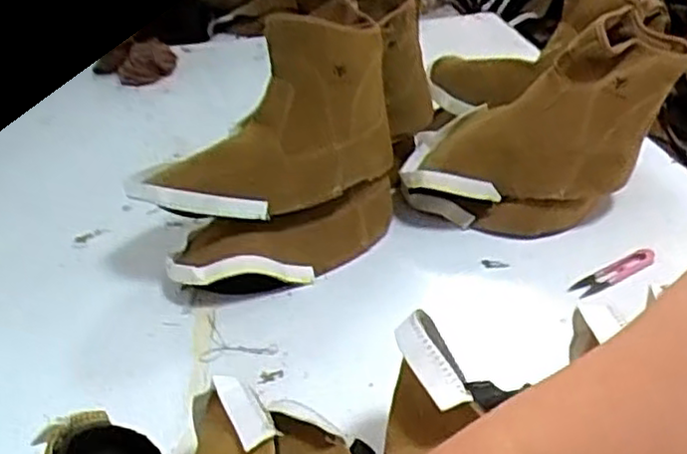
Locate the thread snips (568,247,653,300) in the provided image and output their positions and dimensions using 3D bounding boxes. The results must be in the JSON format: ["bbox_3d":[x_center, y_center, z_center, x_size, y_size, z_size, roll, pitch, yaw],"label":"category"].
[{"bbox_3d":[0.259,0.044,0.691,0.095,0.016,0.023,-19,31,-22],"label":"thread snips"}]

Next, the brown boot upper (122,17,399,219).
[{"bbox_3d":[-0.073,-0.107,0.717,0.278,0.156,0.093,-20,31,-24],"label":"brown boot upper"}]

